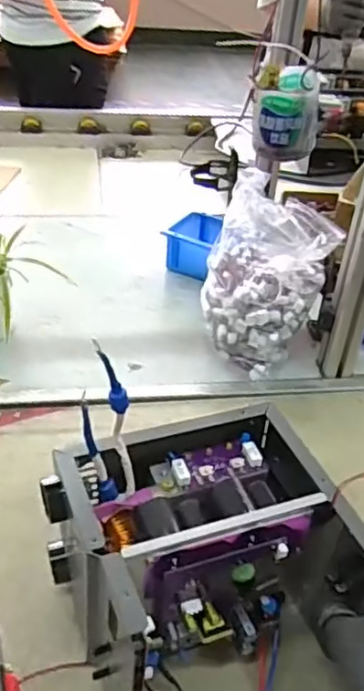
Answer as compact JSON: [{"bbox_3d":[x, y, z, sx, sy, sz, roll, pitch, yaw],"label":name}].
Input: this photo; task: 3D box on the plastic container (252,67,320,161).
[{"bbox_3d":[0.097,-0.224,0.608,0.058,0.074,0.055,-7,39,-15],"label":"plastic container"}]

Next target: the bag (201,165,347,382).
[{"bbox_3d":[0.100,-0.086,0.844,0.160,0.202,0.135,29,44,28],"label":"bag"}]

